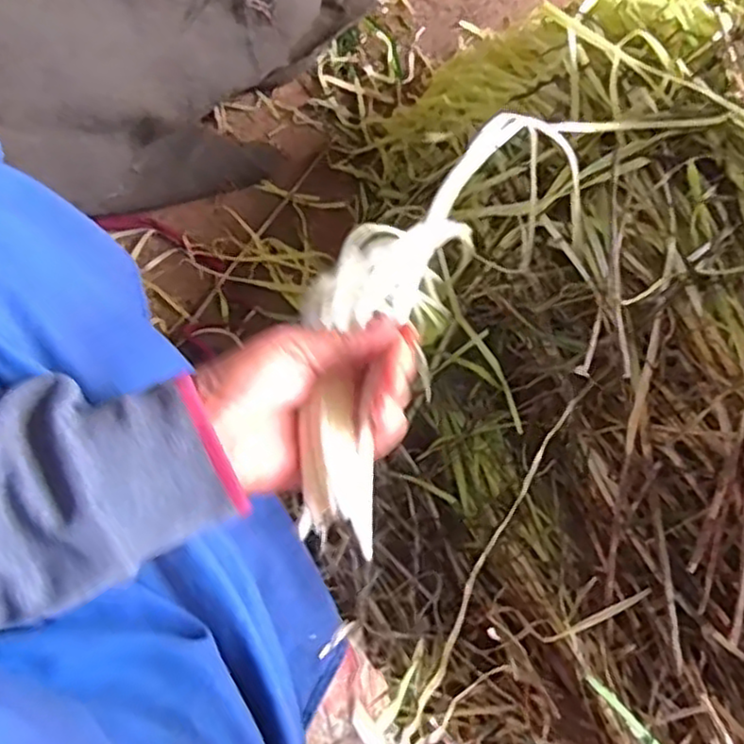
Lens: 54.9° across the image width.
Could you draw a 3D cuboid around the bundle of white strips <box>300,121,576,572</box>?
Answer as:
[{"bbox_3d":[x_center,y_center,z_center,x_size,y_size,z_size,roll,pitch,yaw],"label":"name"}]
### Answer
[{"bbox_3d":[0.031,-0.059,0.431,0.103,0.043,0.332,22,62,7],"label":"bundle of white strips"}]

